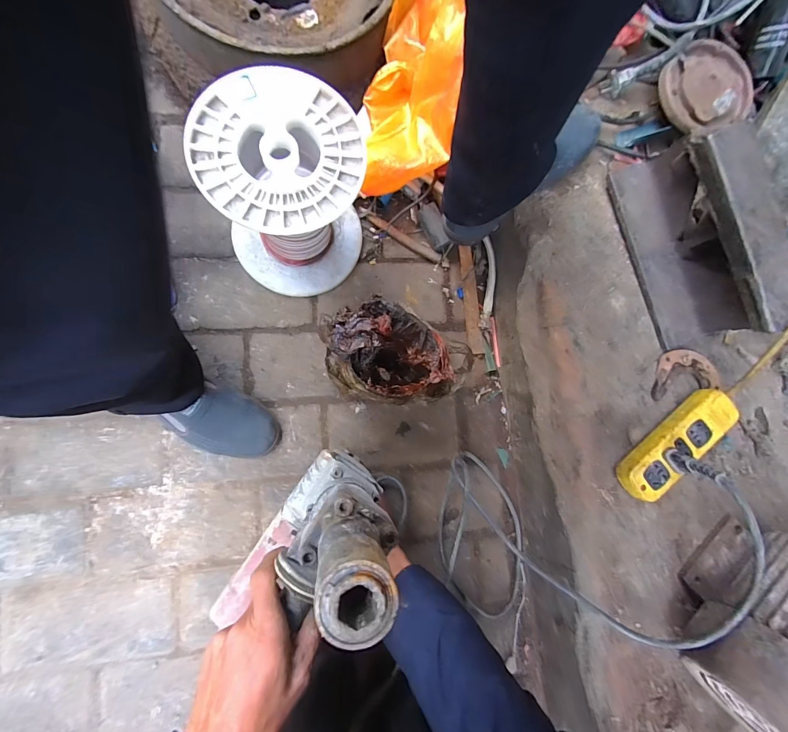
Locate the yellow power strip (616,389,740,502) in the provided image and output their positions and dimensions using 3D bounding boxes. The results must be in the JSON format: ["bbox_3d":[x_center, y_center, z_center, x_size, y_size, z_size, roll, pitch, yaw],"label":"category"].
[{"bbox_3d":[0.395,0.111,0.511,0.190,0.045,0.064,-36,90,-12],"label":"yellow power strip"}]

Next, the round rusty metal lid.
[{"bbox_3d":[0.461,-0.412,0.531,0.145,0.021,0.126,-20,89,-6],"label":"round rusty metal lid"}]

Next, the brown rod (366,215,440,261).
[{"bbox_3d":[0.020,-0.231,0.659,0.148,0.015,0.020,27,82,-5],"label":"brown rod"}]

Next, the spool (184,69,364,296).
[{"bbox_3d":[-0.149,-0.238,0.531,0.196,0.225,0.199,1,85,-8],"label":"spool"}]

